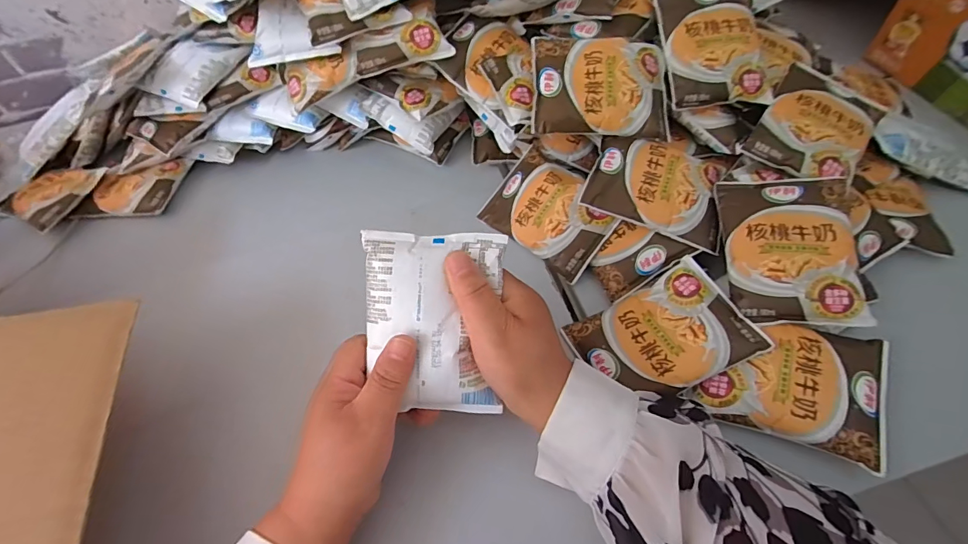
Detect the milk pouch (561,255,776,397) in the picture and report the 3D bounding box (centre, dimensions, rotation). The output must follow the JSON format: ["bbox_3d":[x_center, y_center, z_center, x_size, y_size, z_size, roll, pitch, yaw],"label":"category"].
[{"bbox_3d":[0.146,0.052,0.369,0.122,0.019,0.093,-31,49,2],"label":"milk pouch"}]

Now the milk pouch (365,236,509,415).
[{"bbox_3d":[-0.034,0.036,0.306,0.092,0.023,0.123,1,88,-4],"label":"milk pouch"}]

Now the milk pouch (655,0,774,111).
[{"bbox_3d":[0.219,-0.221,0.426,0.095,0.018,0.124,-5,79,-1],"label":"milk pouch"}]

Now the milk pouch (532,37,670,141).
[{"bbox_3d":[0.110,-0.174,0.413,0.125,0.020,0.093,2,82,-2],"label":"milk pouch"}]

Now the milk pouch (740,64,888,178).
[{"bbox_3d":[0.304,-0.132,0.411,0.090,0.018,0.113,36,74,14],"label":"milk pouch"}]

